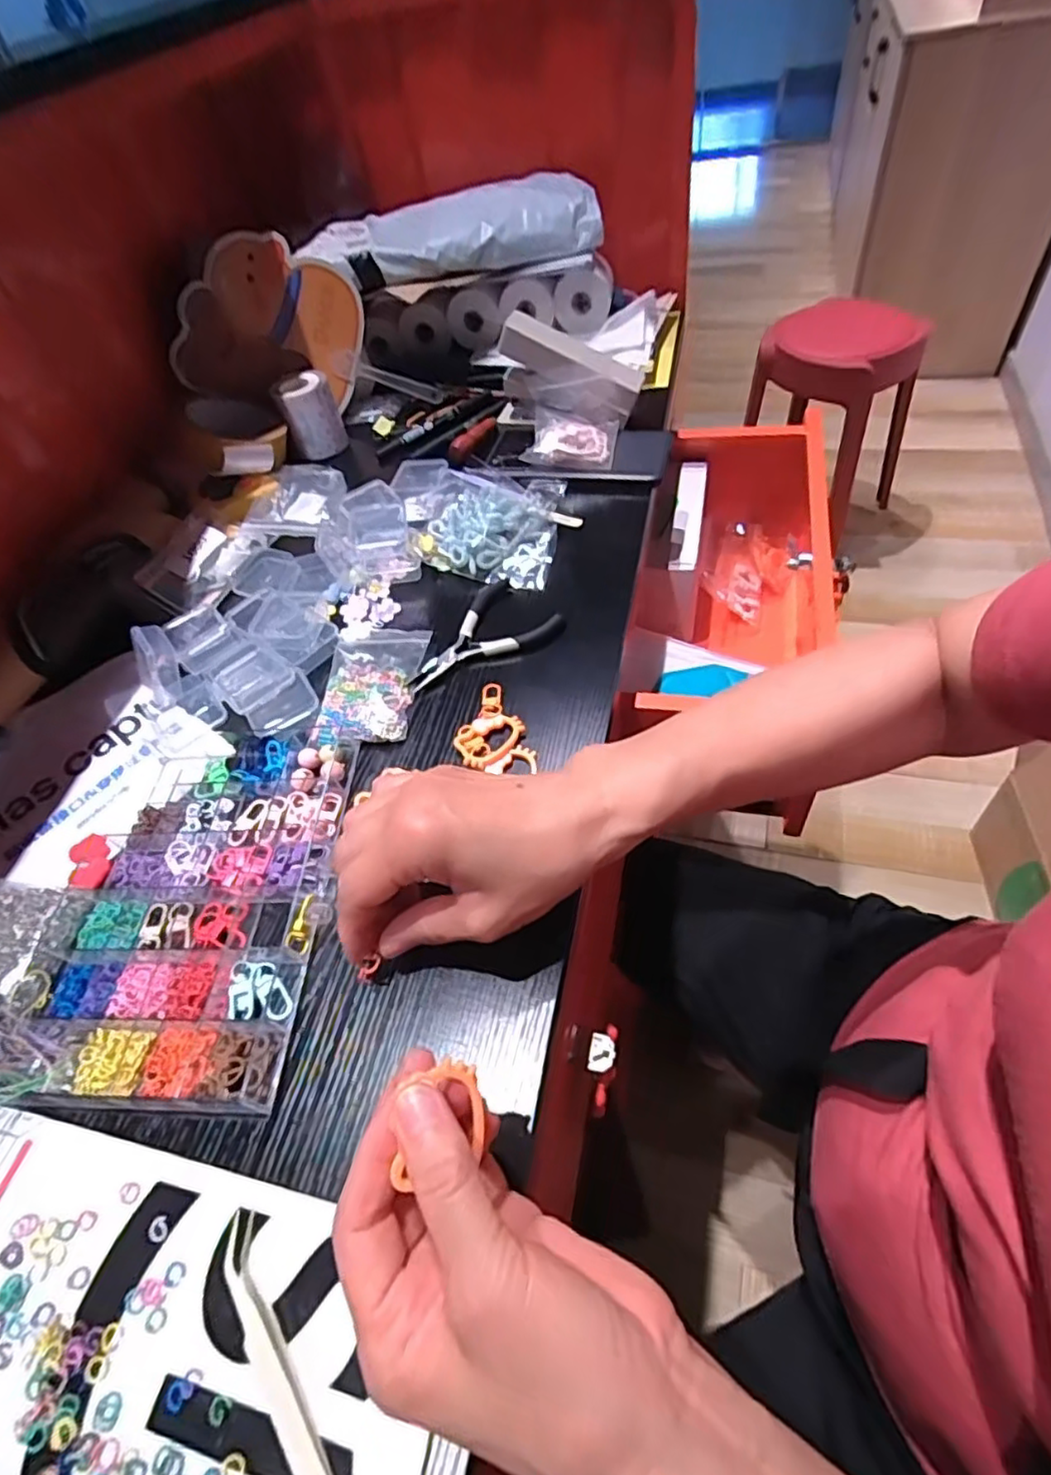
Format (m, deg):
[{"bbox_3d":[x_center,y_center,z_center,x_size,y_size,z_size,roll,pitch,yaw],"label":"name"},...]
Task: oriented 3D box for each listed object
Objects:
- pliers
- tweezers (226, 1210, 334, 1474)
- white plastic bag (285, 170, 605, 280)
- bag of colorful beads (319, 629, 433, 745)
[{"bbox_3d":[-0.034,-0.068,0.456,0.104,0.013,0.069,-39,56,-19],"label":"pliers"},{"bbox_3d":[-0.087,0.239,0.238,0.015,0.009,0.120,-33,54,-15],"label":"tweezers"},{"bbox_3d":[-0.071,-0.490,0.638,0.284,0.040,0.117,-7,52,5],"label":"white plastic bag"},{"bbox_3d":[-0.106,-0.039,0.446,0.066,0.011,0.094,0,53,11],"label":"bag of colorful beads"}]

